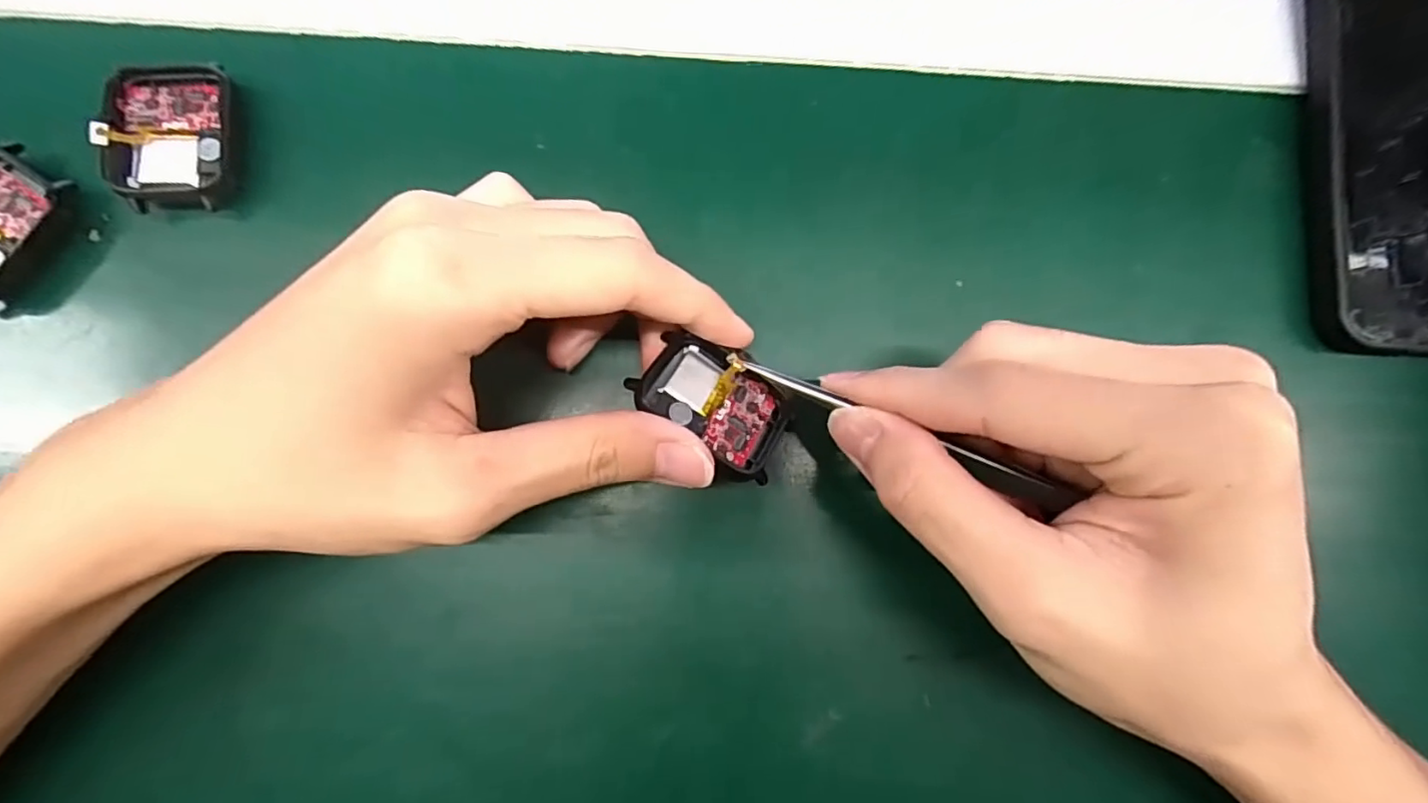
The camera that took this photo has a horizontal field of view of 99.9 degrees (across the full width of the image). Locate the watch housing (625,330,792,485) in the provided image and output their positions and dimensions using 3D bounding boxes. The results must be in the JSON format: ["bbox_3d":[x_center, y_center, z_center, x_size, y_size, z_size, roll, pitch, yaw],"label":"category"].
[{"bbox_3d":[0.000,0.001,0.181,0.045,0.011,0.034,36,54,-4],"label":"watch housing"}]

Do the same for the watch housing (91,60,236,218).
[{"bbox_3d":[-0.174,-0.085,0.193,0.036,0.012,0.045,-1,83,-3],"label":"watch housing"}]

